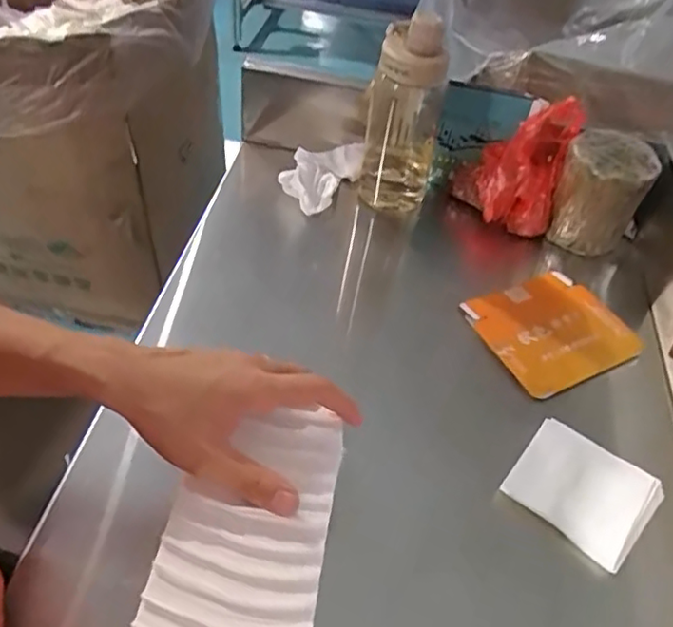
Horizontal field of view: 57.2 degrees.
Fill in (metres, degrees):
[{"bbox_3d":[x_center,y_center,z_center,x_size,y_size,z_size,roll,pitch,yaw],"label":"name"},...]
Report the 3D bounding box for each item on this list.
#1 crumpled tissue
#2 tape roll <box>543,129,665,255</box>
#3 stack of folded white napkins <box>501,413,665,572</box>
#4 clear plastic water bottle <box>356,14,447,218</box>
[{"bbox_3d":[-0.018,-0.168,0.729,0.072,0.046,0.095,33,52,21],"label":"crumpled tissue"},{"bbox_3d":[0.287,-0.129,0.688,0.089,0.119,0.080,23,49,14],"label":"tape roll"},{"bbox_3d":[0.198,0.141,0.498,0.102,0.011,0.086,34,61,22],"label":"stack of folded white napkins"},{"bbox_3d":[0.076,-0.218,0.684,0.086,0.210,0.088,13,47,4],"label":"clear plastic water bottle"}]

